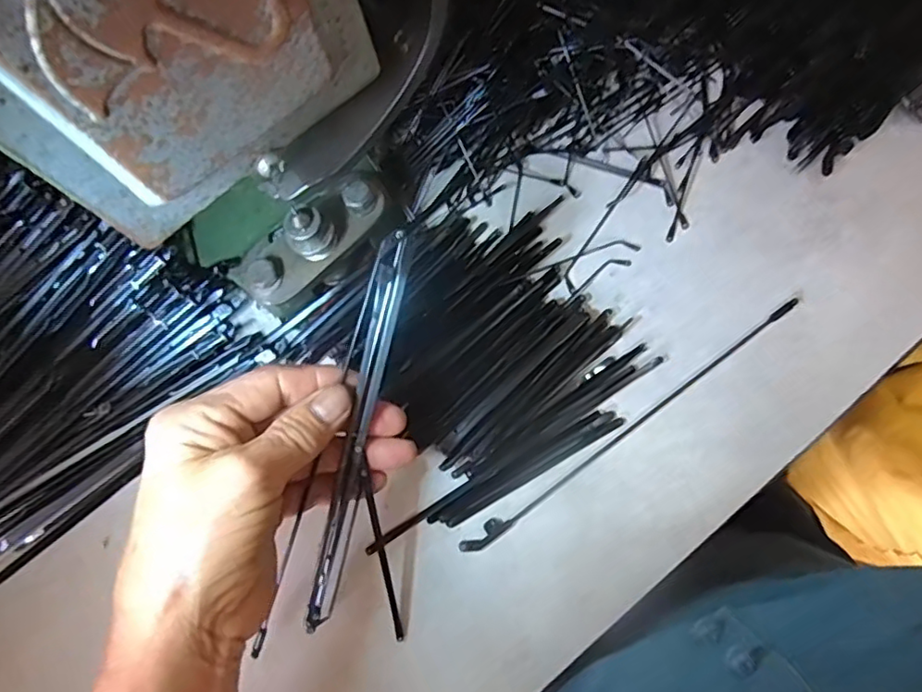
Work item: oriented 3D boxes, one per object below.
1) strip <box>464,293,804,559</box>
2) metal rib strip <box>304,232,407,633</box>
[{"bbox_3d":[0.086,0.038,0.295,0.206,0.004,0.007,-35,77,-4],"label":"strip"},{"bbox_3d":[-0.046,0.043,0.257,0.016,0.008,0.182,14,104,3],"label":"metal rib strip"}]

